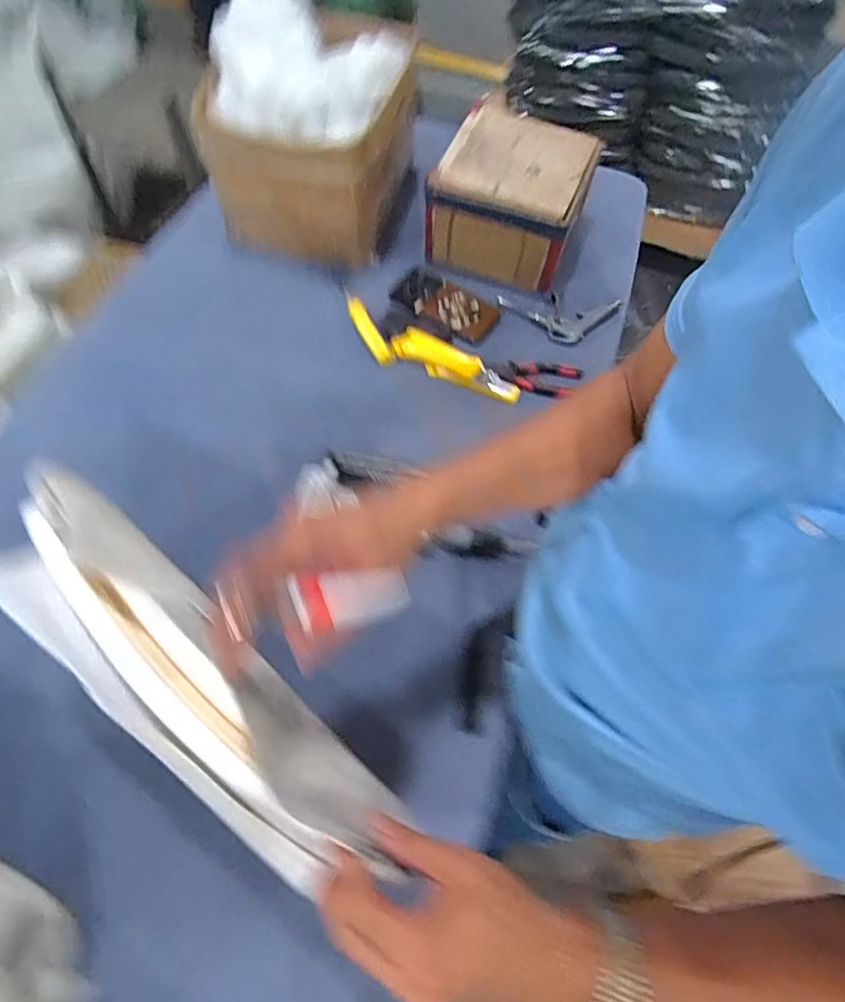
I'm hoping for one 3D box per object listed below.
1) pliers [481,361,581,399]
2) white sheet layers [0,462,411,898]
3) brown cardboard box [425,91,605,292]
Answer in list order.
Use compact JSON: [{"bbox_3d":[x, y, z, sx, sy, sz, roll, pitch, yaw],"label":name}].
[{"bbox_3d":[0.154,-0.177,0.763,0.141,0.023,0.057,5,62,1],"label":"pliers"},{"bbox_3d":[-0.178,0.116,0.380,0.369,0.038,0.096,38,67,14],"label":"white sheet layers"},{"bbox_3d":[0.136,-0.465,0.836,0.207,0.134,0.202,21,63,9],"label":"brown cardboard box"}]

